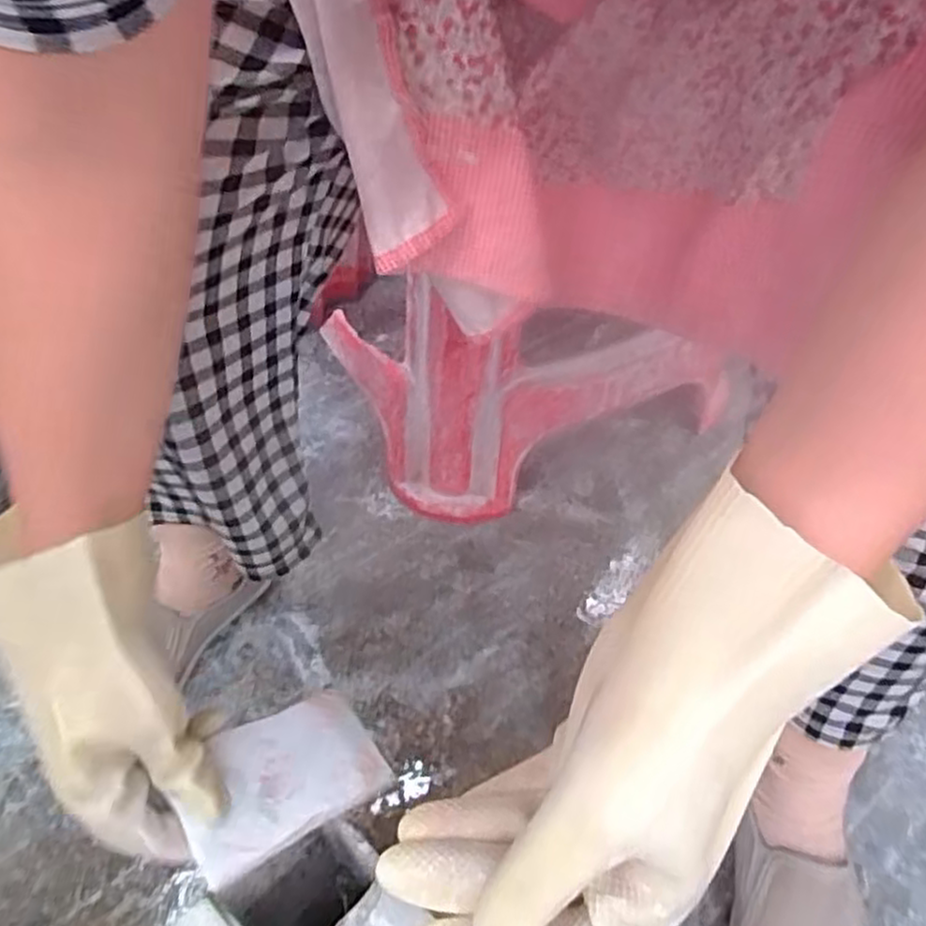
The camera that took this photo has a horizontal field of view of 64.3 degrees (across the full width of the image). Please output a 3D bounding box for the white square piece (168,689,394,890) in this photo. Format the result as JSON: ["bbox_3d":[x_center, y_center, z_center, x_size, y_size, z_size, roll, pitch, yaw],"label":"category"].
[{"bbox_3d":[-0.090,0.156,0.370,0.100,0.004,0.061,-13,58,-41],"label":"white square piece"}]

